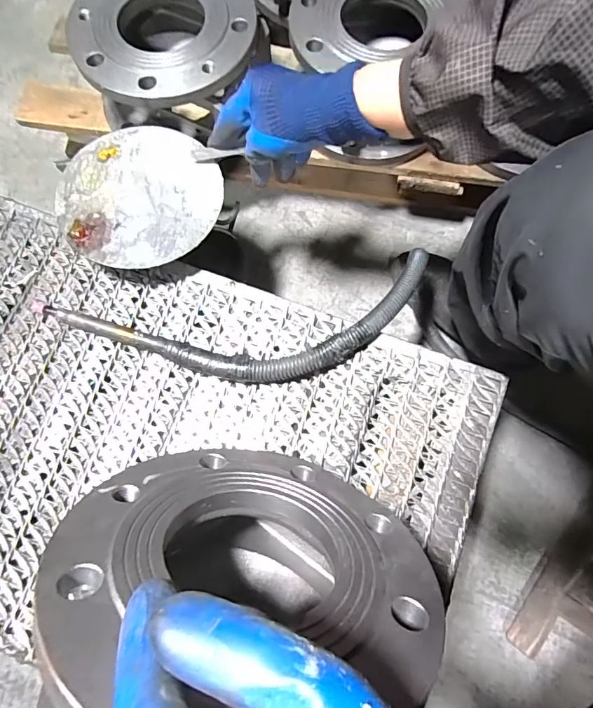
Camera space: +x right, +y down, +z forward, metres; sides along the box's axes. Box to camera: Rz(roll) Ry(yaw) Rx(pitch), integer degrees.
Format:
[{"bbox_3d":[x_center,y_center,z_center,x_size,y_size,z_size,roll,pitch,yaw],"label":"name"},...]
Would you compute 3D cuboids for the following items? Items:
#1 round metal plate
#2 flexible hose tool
[{"bbox_3d":[-0.162,-0.164,0.451,0.161,0.006,0.160,0,74,0],"label":"round metal plate"},{"bbox_3d":[-0.055,-0.028,0.442,0.409,0.031,0.122,-10,74,-3],"label":"flexible hose tool"}]

